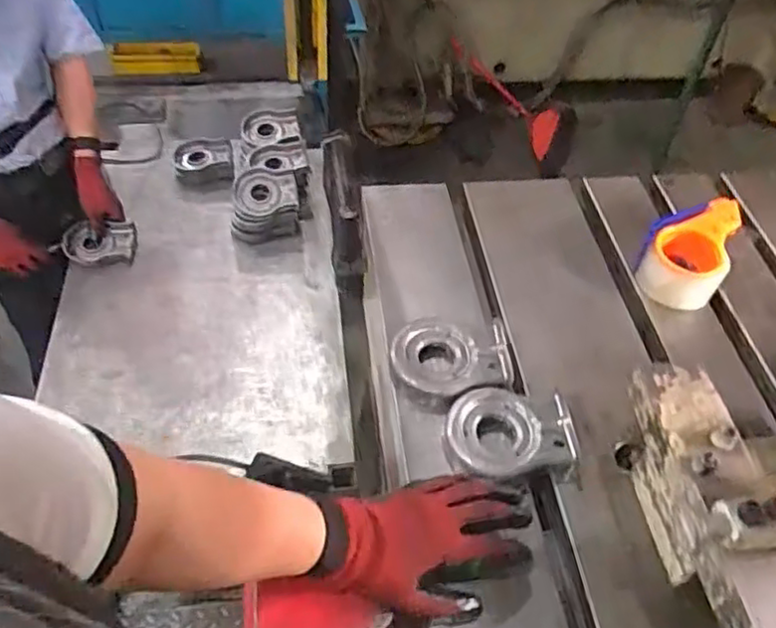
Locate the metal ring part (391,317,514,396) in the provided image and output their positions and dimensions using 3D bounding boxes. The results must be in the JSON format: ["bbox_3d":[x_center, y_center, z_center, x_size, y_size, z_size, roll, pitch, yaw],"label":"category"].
[{"bbox_3d":[0.066,0.043,0.714,0.121,0.032,0.096,-4,50,-9],"label":"metal ring part"}]

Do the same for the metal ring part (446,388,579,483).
[{"bbox_3d":[0.122,0.116,0.663,0.121,0.032,0.088,1,50,-5],"label":"metal ring part"}]

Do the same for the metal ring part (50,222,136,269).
[{"bbox_3d":[-0.566,-0.134,1.313,0.155,0.087,0.036,0,8,-4],"label":"metal ring part"}]

